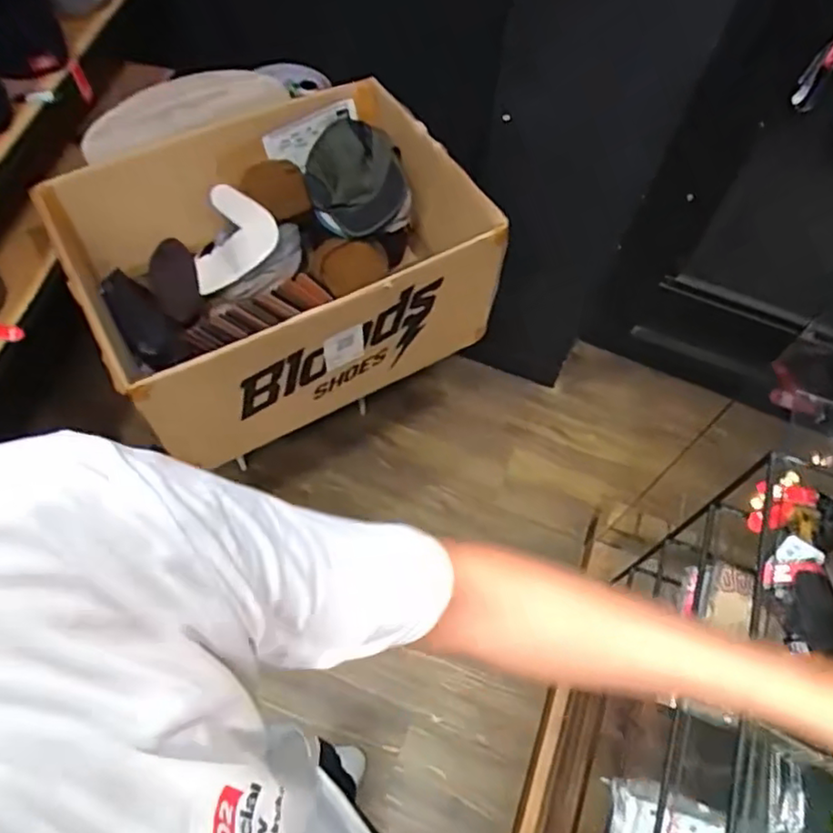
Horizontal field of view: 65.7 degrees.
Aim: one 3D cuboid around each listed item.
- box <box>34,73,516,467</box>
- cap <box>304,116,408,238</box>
[{"bbox_3d":[-0.243,-0.307,1.282,0.754,0.316,0.522,-23,65,-15],"label":"box"},{"bbox_3d":[-0.123,-0.473,1.286,0.180,0.151,0.168,2,61,-3],"label":"cap"}]

